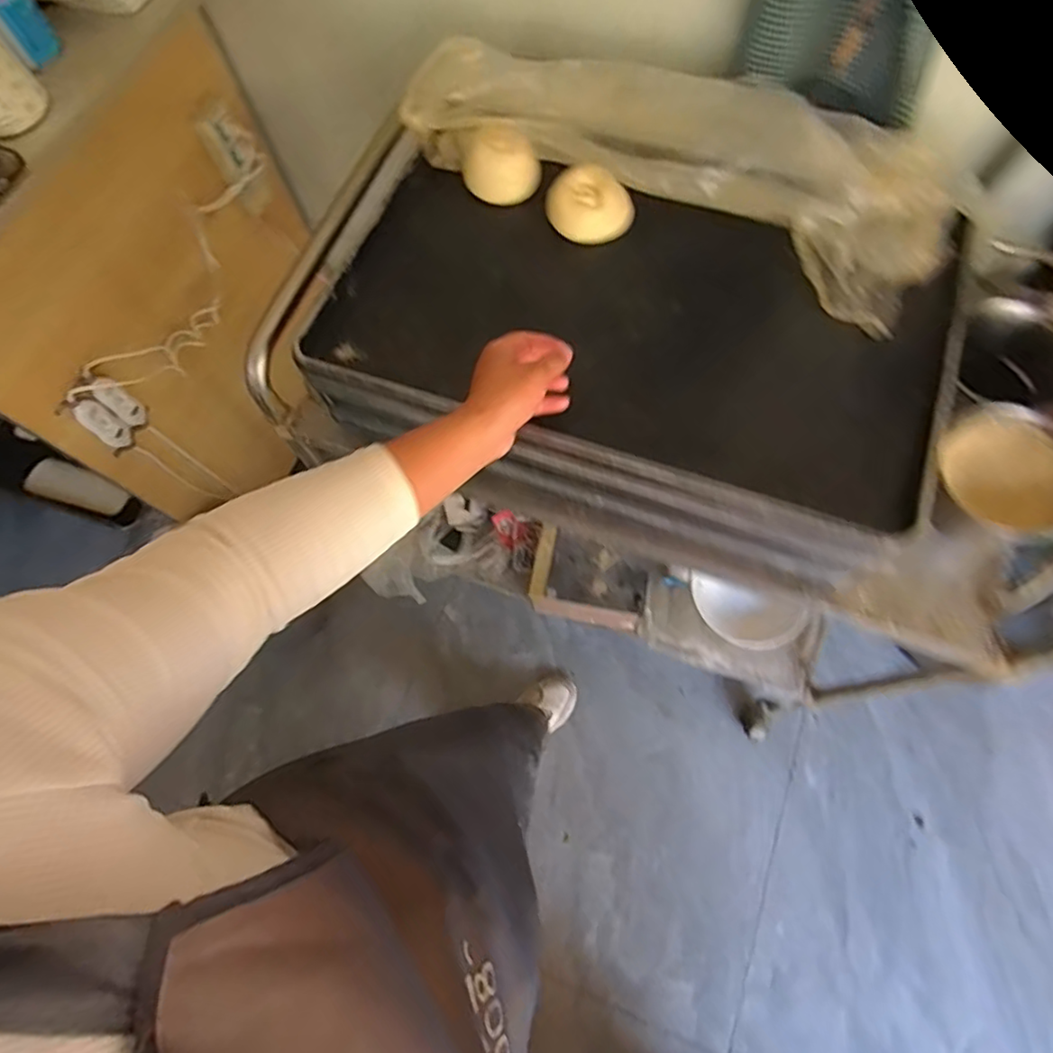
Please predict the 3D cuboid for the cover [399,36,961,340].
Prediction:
[{"bbox_3d":[0.156,-0.391,0.643,0.556,0.037,0.190,28,91,9],"label":"cover"}]

